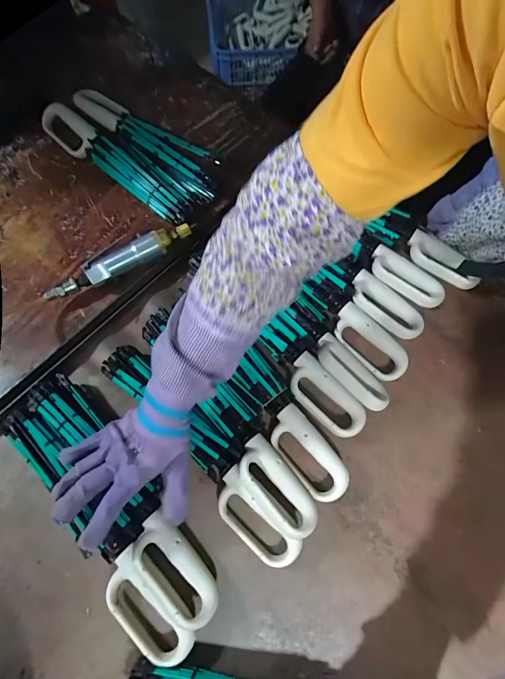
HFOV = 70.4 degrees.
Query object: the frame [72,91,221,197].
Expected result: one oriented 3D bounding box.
[{"bbox_3d":[-0.196,-0.362,0.630,0.343,0.043,0.063,39,73,11],"label":"frame"}]

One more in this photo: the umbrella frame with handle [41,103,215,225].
[{"bbox_3d":[-0.237,-0.315,0.630,0.356,0.053,0.089,34,73,9],"label":"umbrella frame with handle"}]

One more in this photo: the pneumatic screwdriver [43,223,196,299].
[{"bbox_3d":[-0.202,-0.120,0.560,0.243,0.039,0.039,-31,75,-13],"label":"pneumatic screwdriver"}]

